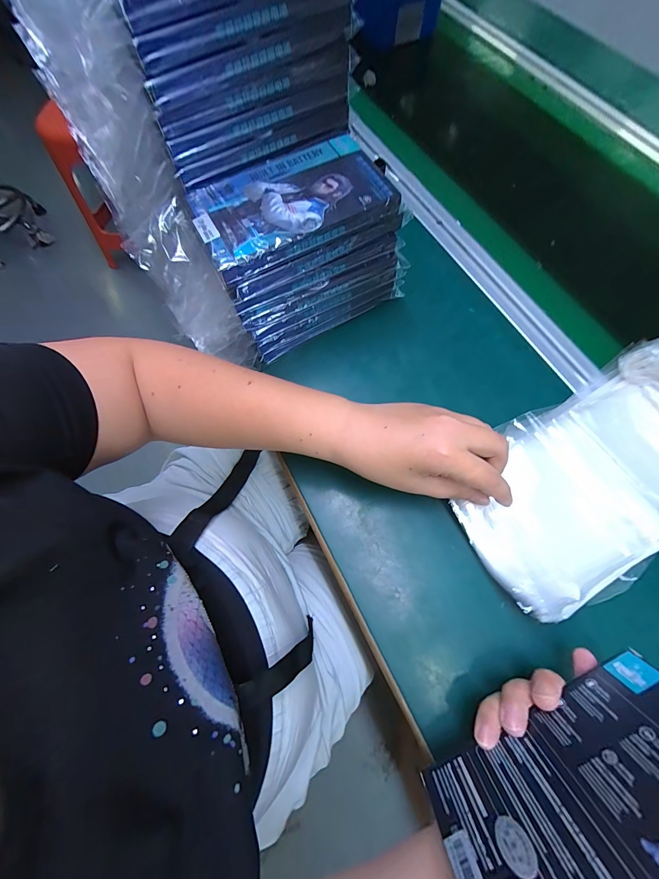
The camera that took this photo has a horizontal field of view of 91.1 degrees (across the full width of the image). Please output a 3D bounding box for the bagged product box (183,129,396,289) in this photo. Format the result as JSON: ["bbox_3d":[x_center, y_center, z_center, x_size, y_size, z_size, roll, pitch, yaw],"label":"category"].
[{"bbox_3d":[-0.033,-0.201,0.275,0.160,0.017,0.095,-26,72,-9],"label":"bagged product box"}]

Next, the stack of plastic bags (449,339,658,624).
[{"bbox_3d":[0.279,0.016,0.280,0.345,0.041,0.166,-32,73,-4],"label":"stack of plastic bags"}]

